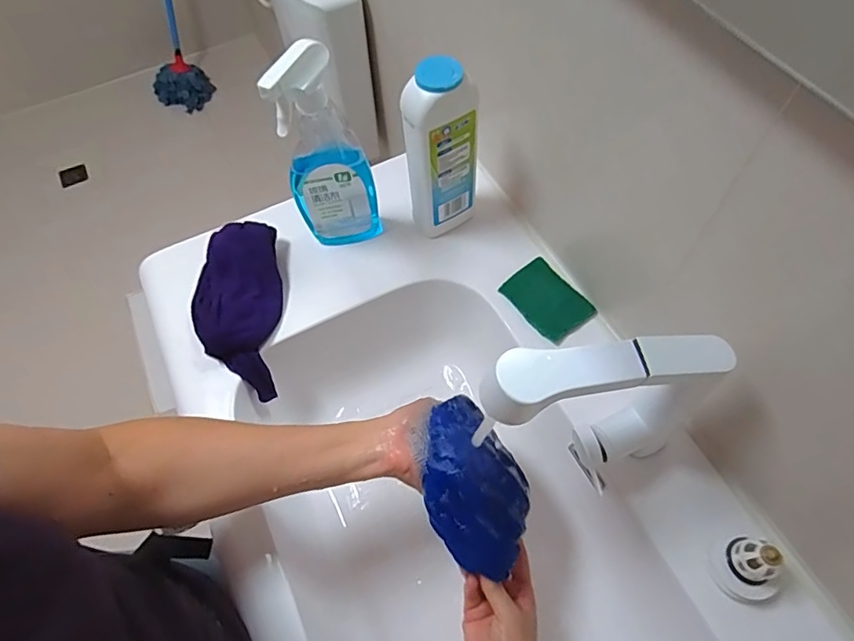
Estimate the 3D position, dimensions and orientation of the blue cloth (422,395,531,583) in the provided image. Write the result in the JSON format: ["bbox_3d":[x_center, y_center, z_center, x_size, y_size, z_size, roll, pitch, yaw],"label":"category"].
[{"bbox_3d":[0.048,0.155,0.504,0.095,0.069,0.147,3,61,6],"label":"blue cloth"}]

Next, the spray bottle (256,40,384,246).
[{"bbox_3d":[-0.112,-0.175,0.592,0.089,0.272,0.060,-27,63,-11],"label":"spray bottle"}]

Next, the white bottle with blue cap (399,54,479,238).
[{"bbox_3d":[0.014,-0.188,0.613,0.078,0.224,0.052,-31,64,-13],"label":"white bottle with blue cap"}]

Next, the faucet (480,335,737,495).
[{"bbox_3d":[0.138,0.077,0.436,0.190,0.189,0.056,-7,61,0],"label":"faucet"}]

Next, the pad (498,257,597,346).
[{"bbox_3d":[0.143,-0.024,0.630,0.068,0.011,0.098,-37,65,-16],"label":"pad"}]

